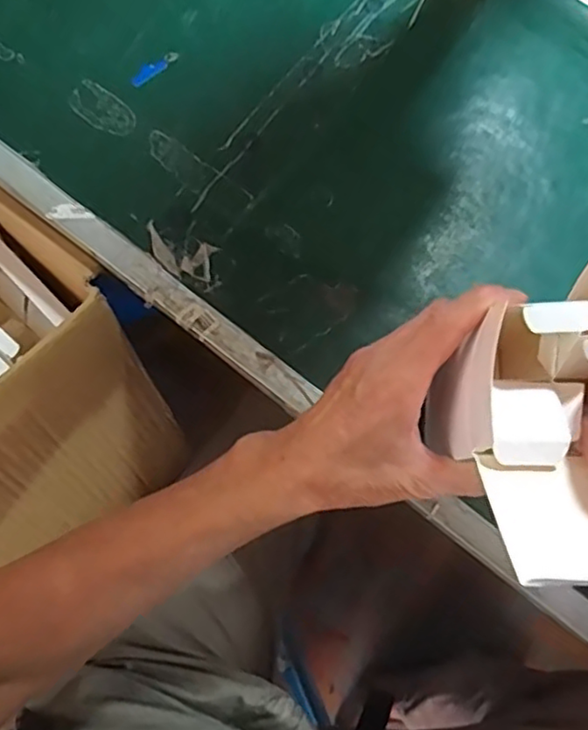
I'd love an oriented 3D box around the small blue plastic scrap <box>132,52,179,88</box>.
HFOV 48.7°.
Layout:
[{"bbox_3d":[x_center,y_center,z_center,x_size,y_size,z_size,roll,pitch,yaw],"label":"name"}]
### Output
[{"bbox_3d":[-0.107,-0.228,0.499,0.042,0.004,0.011,-41,79,-12],"label":"small blue plastic scrap"}]

